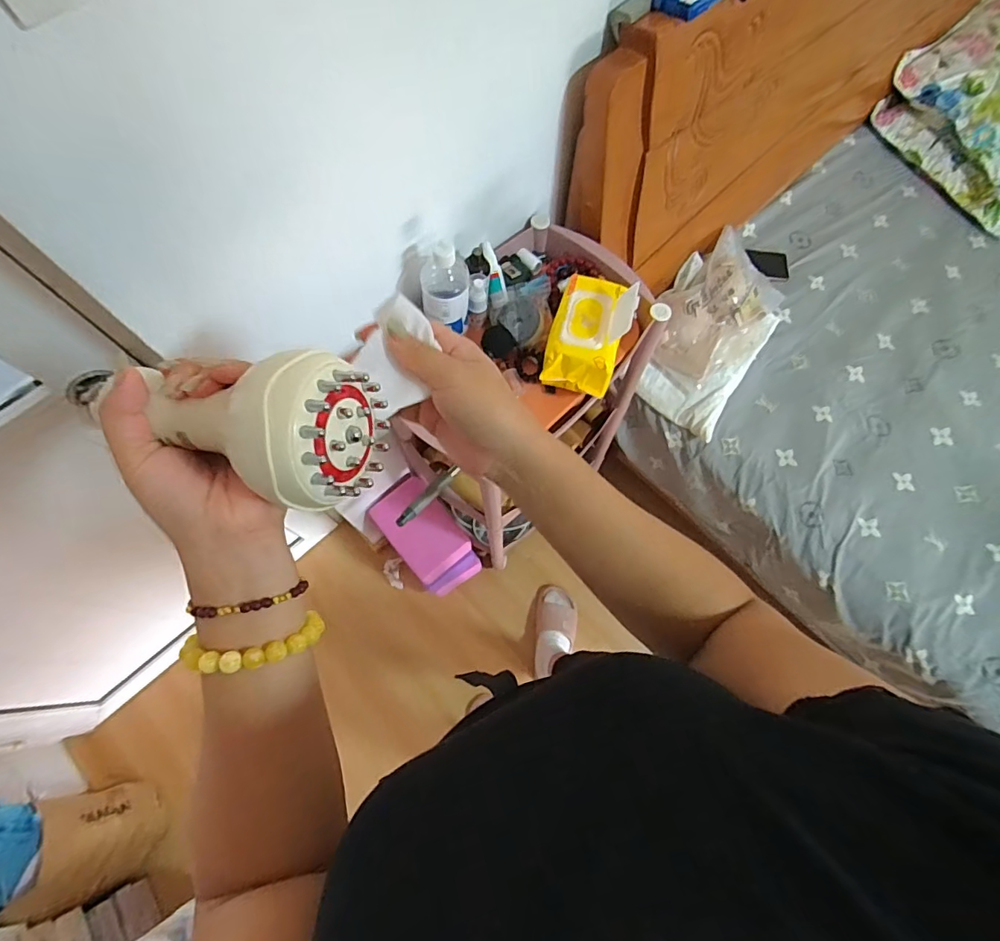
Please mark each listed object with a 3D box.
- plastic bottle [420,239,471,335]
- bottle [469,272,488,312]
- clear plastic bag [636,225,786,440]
[{"bbox_3d":[-0.079,-0.259,0.728,0.071,0.143,0.060,-3,69,-1],"label":"plastic bottle"},{"bbox_3d":[-0.034,-0.273,0.788,0.028,0.056,0.033,-2,69,0],"label":"bottle"},{"bbox_3d":[0.455,-0.308,1.117,0.239,0.150,0.417,31,73,12],"label":"clear plastic bag"}]

